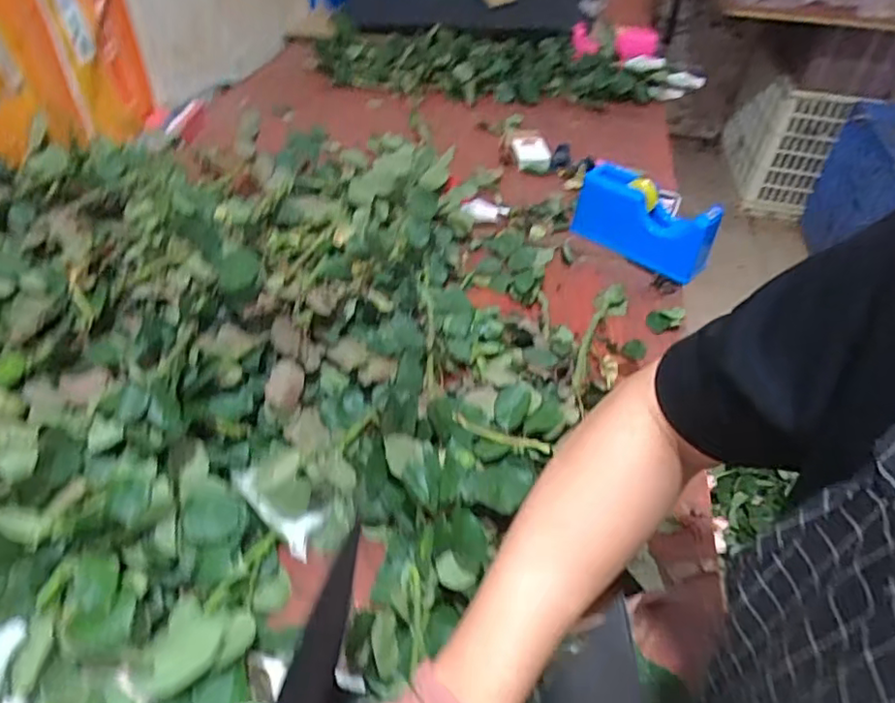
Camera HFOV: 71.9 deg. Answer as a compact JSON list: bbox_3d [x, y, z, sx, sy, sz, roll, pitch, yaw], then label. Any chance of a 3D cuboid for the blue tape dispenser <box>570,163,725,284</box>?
[{"bbox_3d":[0.286,-0.187,0.903,0.201,0.106,0.062,26,46,21],"label":"blue tape dispenser"}]

